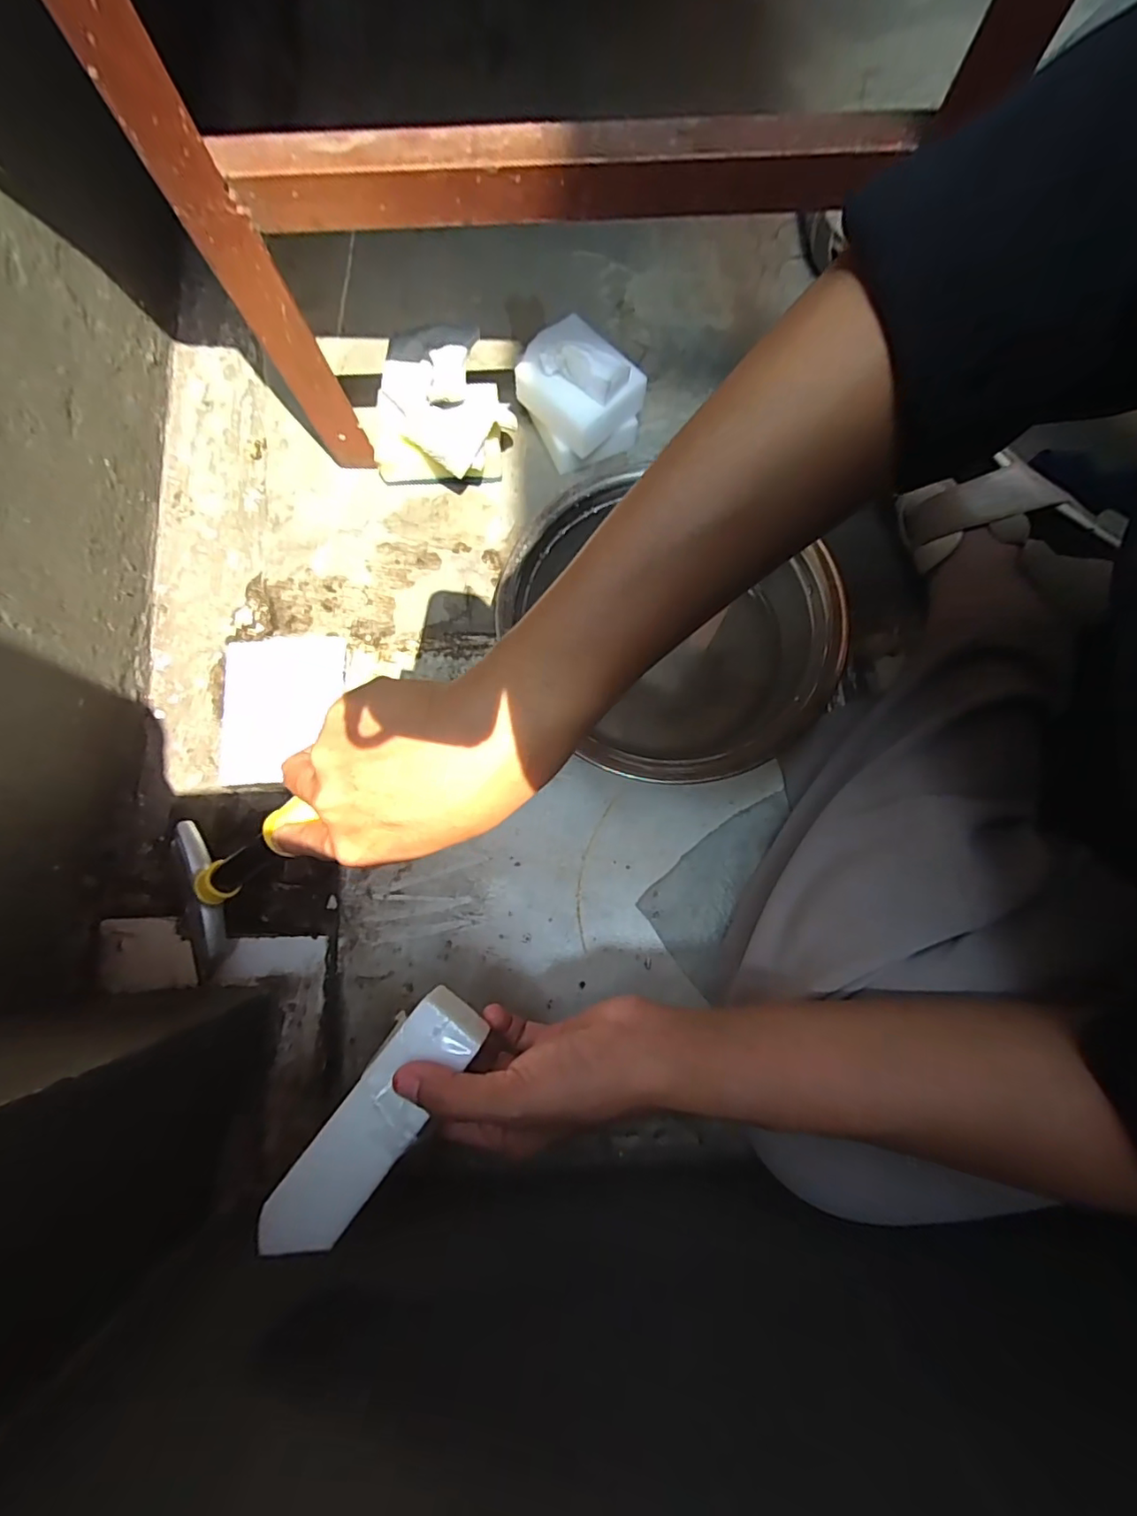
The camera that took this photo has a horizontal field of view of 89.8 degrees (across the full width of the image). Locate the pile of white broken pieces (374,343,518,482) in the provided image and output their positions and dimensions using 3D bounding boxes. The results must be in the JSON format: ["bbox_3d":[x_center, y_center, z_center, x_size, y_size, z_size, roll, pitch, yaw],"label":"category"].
[{"bbox_3d":[-0.107,-0.276,0.461,0.105,0.077,0.090,13,79,3],"label":"pile of white broken pieces"}]

